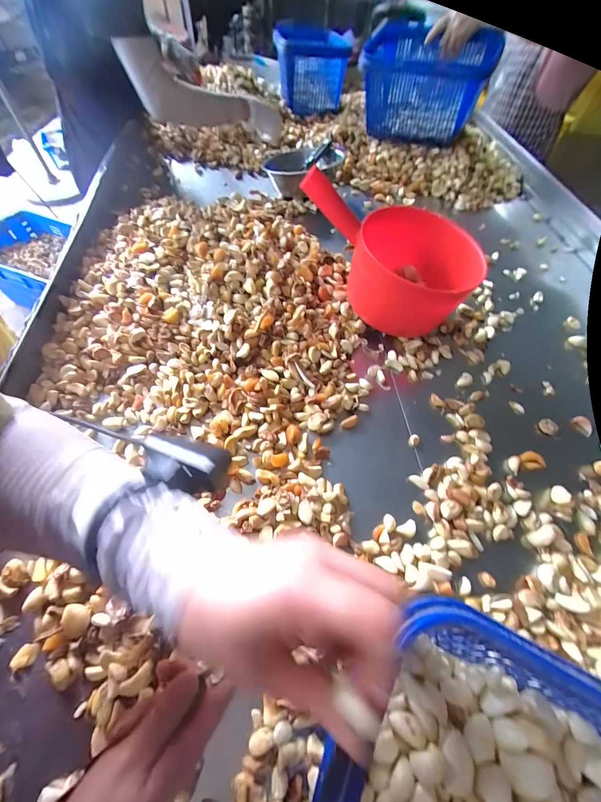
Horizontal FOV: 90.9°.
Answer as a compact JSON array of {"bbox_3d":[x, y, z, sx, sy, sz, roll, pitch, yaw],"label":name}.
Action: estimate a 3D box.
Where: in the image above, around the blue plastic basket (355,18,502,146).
[{"bbox_3d":[0.318,-0.840,0.805,0.305,0.212,0.171,11,58,3],"label":"blue plastic basket"}]

